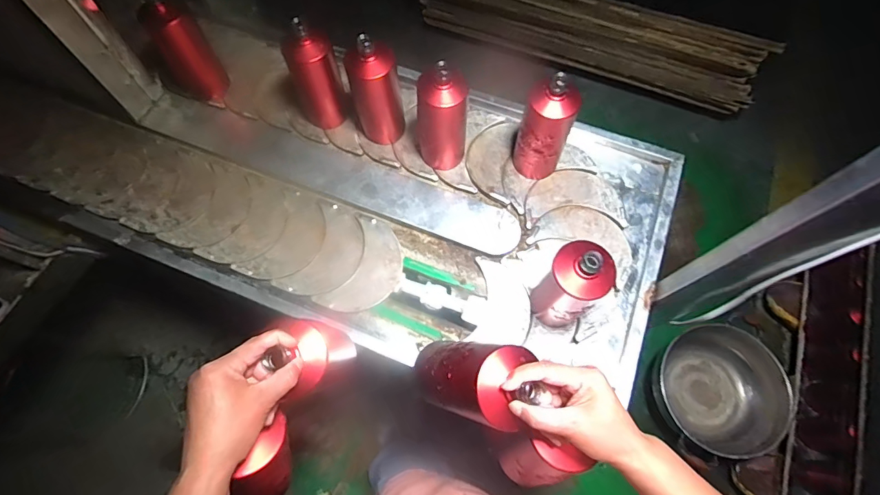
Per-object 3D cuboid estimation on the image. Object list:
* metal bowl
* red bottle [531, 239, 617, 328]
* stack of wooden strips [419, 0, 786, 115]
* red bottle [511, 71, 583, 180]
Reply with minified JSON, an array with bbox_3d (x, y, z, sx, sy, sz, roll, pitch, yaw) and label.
[{"bbox_3d":[0.788,0.421,1.258,0.308,0.167,0.346,-26,71,-8],"label":"metal bowl"},{"bbox_3d":[0.191,0.056,0.668,0.077,0.207,0.079,0,70,0],"label":"red bottle"},{"bbox_3d":[0.489,-0.806,1.650,1.270,0.267,0.149,20,71,9],"label":"stack of wooden strips"},{"bbox_3d":[0.179,-0.198,0.765,0.079,0.205,0.079,0,70,0],"label":"red bottle"}]

